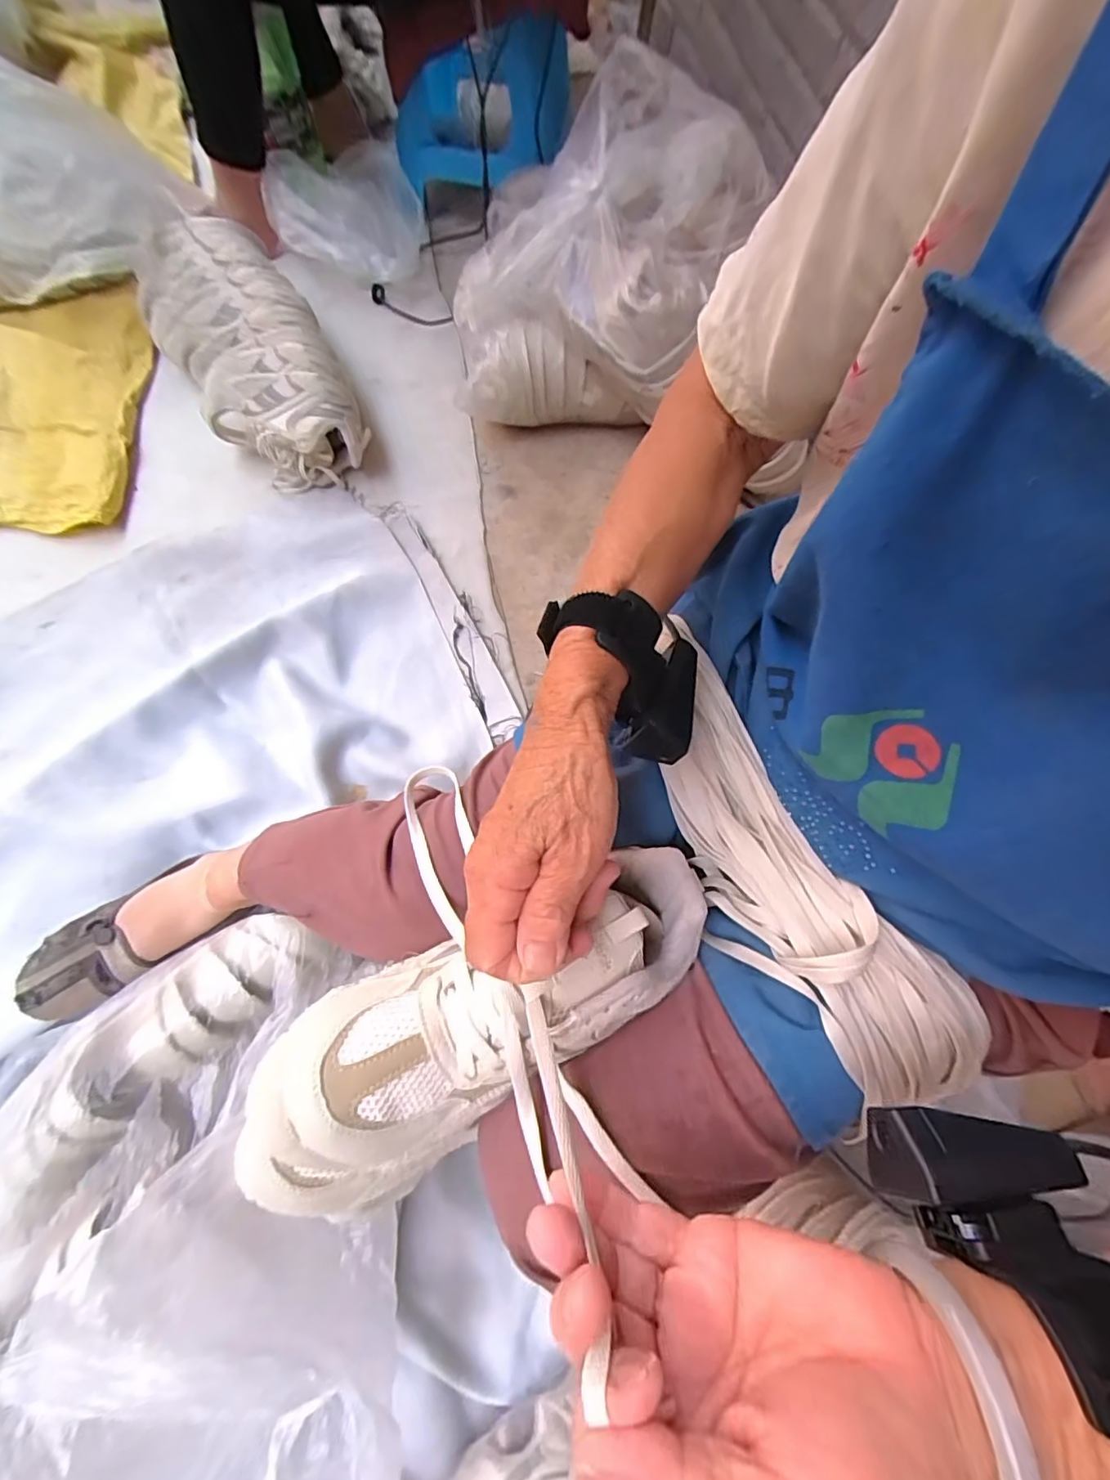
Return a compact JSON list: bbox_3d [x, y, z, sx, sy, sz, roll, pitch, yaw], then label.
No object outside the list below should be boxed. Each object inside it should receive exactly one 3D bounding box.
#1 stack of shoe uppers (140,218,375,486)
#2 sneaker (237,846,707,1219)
[{"bbox_3d":[-0.468,-0.592,0.855,0.207,0.134,0.489,-33,75,-13],"label":"stack of shoe uppers"},{"bbox_3d":[-0.030,0.142,0.295,0.267,0.093,0.093,-23,73,-16],"label":"sneaker"}]

